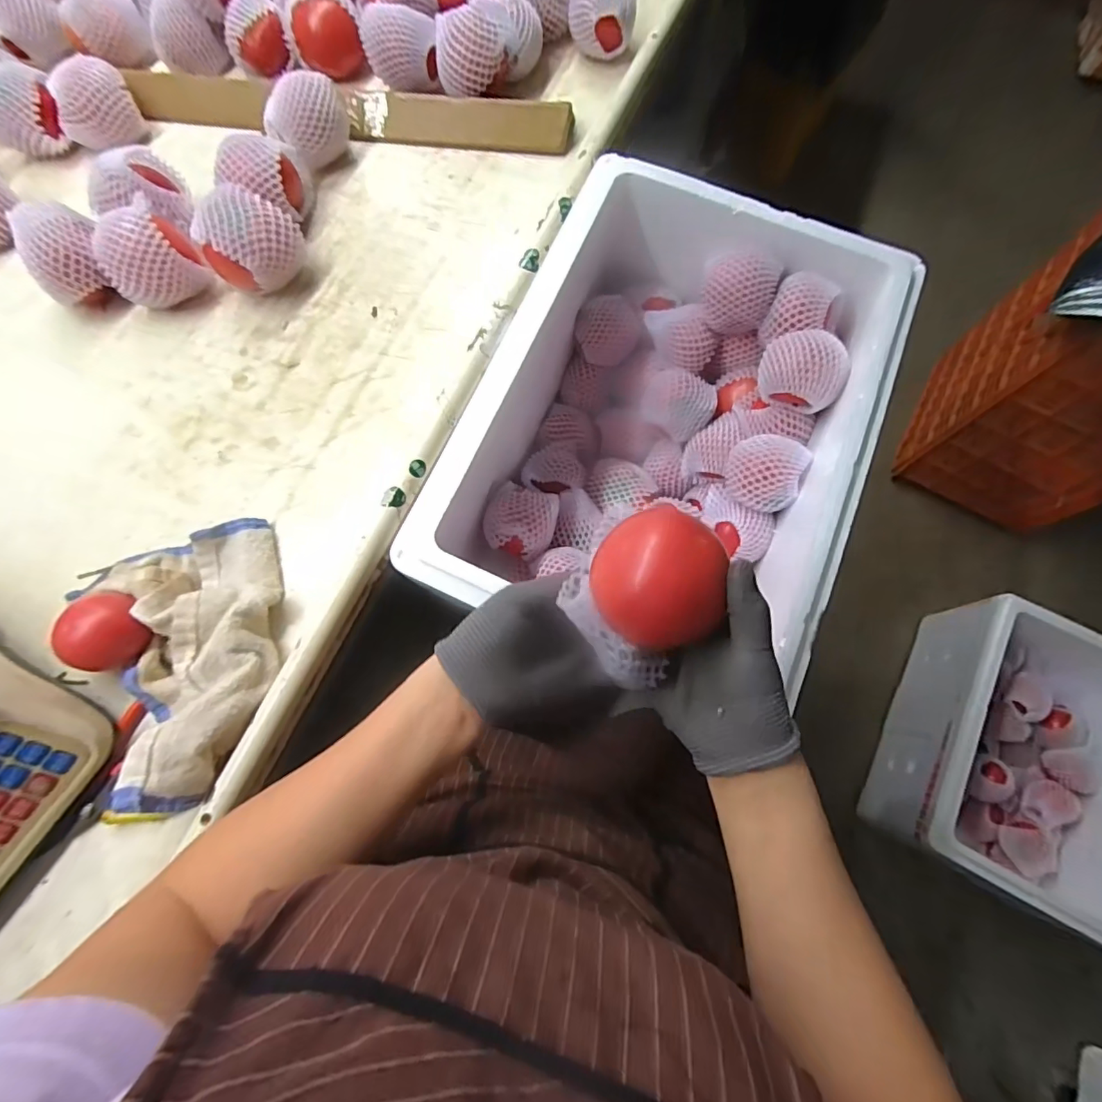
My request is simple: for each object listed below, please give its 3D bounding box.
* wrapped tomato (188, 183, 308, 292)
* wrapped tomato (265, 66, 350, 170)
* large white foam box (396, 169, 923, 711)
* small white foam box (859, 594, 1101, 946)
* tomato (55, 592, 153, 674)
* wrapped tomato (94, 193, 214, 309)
[{"bbox_3d":[-0.308,-0.316,0.531,0.081,0.074,0.087,35,76,11],"label":"wrapped tomato"},{"bbox_3d":[-0.274,-0.485,0.576,0.088,0.066,0.065,-21,73,-5],"label":"wrapped tomato"},{"bbox_3d":[0.122,-0.121,0.566,0.354,0.195,0.487,22,74,8],"label":"large white foam box"},{"bbox_3d":[0.957,0.410,1.044,0.387,0.232,0.546,28,75,10],"label":"small white foam box"},{"bbox_3d":[-0.360,0.067,0.425,0.062,0.048,0.064,4,73,3],"label":"tomato"},{"bbox_3d":[-0.413,-0.303,0.521,0.083,0.074,0.076,0,72,1],"label":"wrapped tomato"}]

